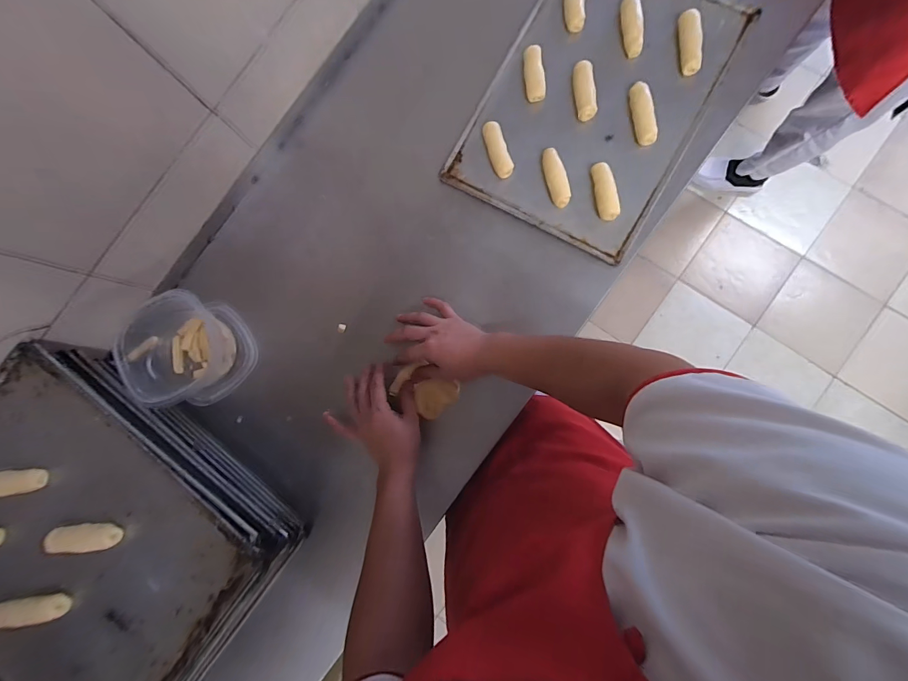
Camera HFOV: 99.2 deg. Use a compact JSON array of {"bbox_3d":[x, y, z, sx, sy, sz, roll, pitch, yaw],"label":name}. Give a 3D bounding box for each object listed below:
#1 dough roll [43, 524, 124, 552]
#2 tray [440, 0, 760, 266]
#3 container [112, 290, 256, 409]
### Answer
[{"bbox_3d":[-0.459,0.245,0.477,0.079,0.016,0.033,-2,84,-9],"label":"dough roll"},{"bbox_3d":[0.224,-0.391,0.620,0.320,0.035,0.445,29,88,9],"label":"tray"},{"bbox_3d":[-0.451,0.013,0.632,0.167,0.098,0.173,6,85,8],"label":"container"}]

